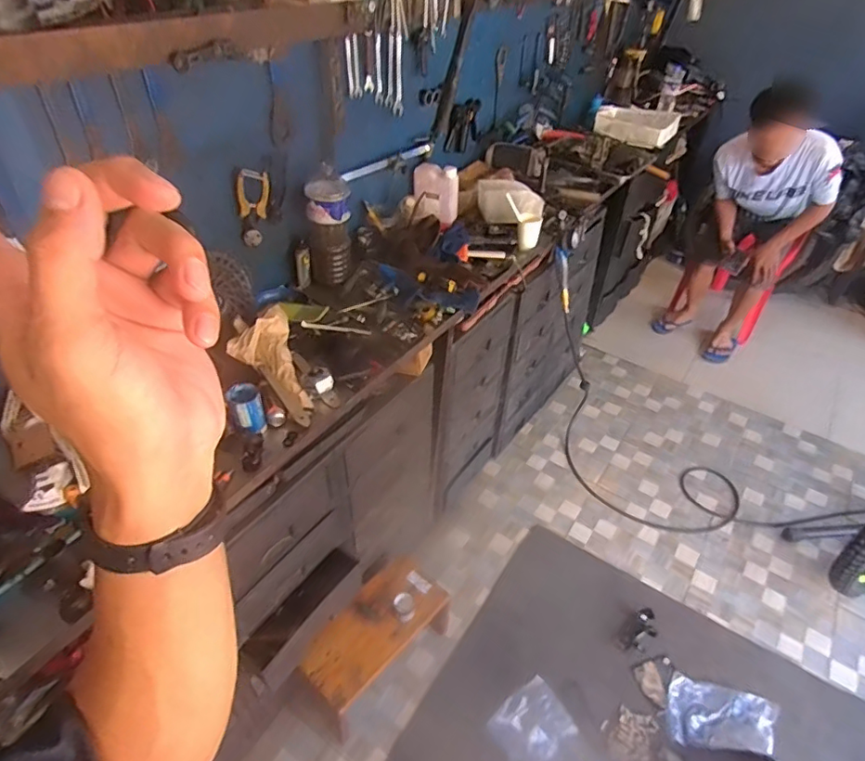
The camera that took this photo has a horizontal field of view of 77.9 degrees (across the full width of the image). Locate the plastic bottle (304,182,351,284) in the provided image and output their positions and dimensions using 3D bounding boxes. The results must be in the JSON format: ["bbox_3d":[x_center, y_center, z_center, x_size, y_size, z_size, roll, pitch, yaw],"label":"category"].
[{"bbox_3d":[-0.258,-0.375,1.334,0.107,0.251,0.099,-8,42,-12],"label":"plastic bottle"}]

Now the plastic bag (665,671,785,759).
[{"bbox_3d":[0.790,0.912,1.443,0.299,0.055,0.184,11,41,10],"label":"plastic bag"}]

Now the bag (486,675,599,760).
[{"bbox_3d":[0.294,0.952,1.374,0.217,0.059,0.292,-13,48,-35],"label":"bag"}]

